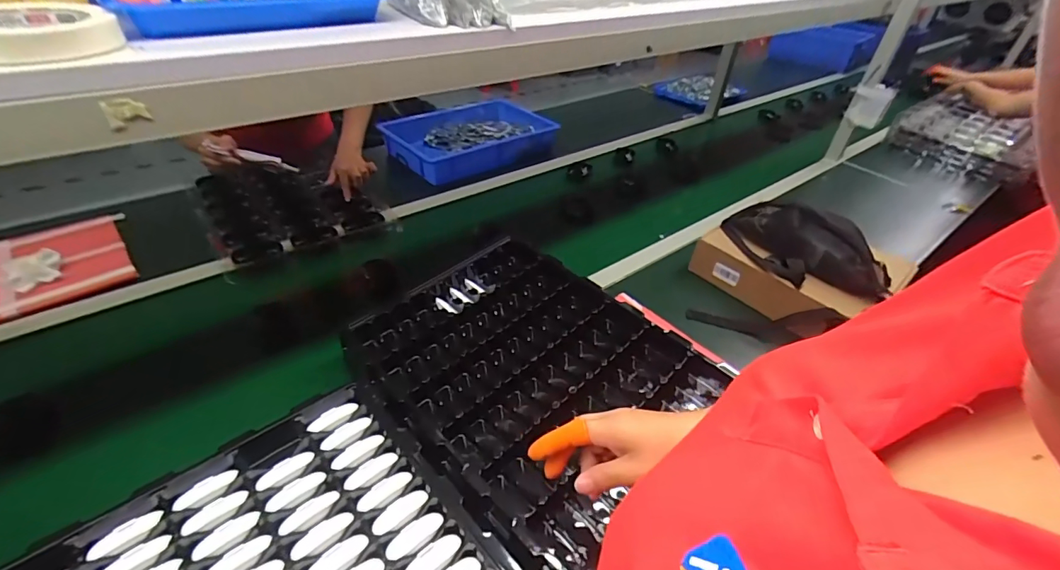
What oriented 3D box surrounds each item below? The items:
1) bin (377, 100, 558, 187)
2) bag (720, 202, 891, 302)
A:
[{"bbox_3d":[-0.166,-0.420,1.328,0.459,0.095,0.275,-18,45,-26],"label":"bin"},{"bbox_3d":[0.507,-0.076,0.873,0.168,0.076,0.287,-30,51,-35],"label":"bag"}]

